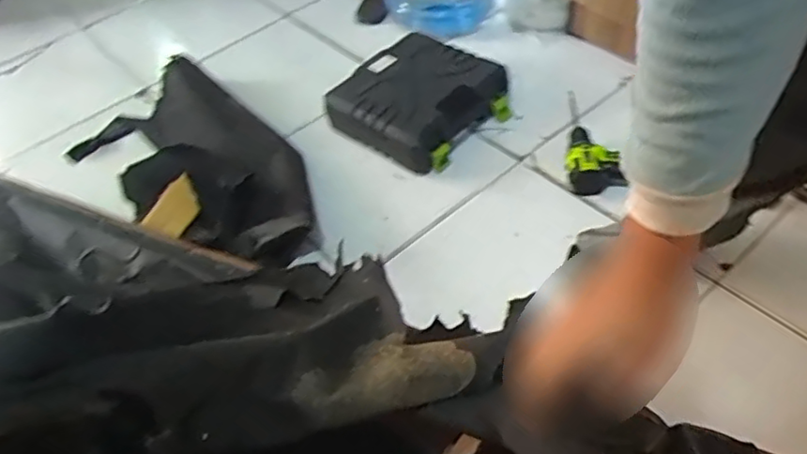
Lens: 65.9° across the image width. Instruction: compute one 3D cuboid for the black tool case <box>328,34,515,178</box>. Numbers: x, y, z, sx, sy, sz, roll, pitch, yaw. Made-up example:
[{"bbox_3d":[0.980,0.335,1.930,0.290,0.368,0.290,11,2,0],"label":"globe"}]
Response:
[{"bbox_3d":[0.022,-0.243,1.221,0.253,0.098,0.282,34,60,31],"label":"black tool case"}]

